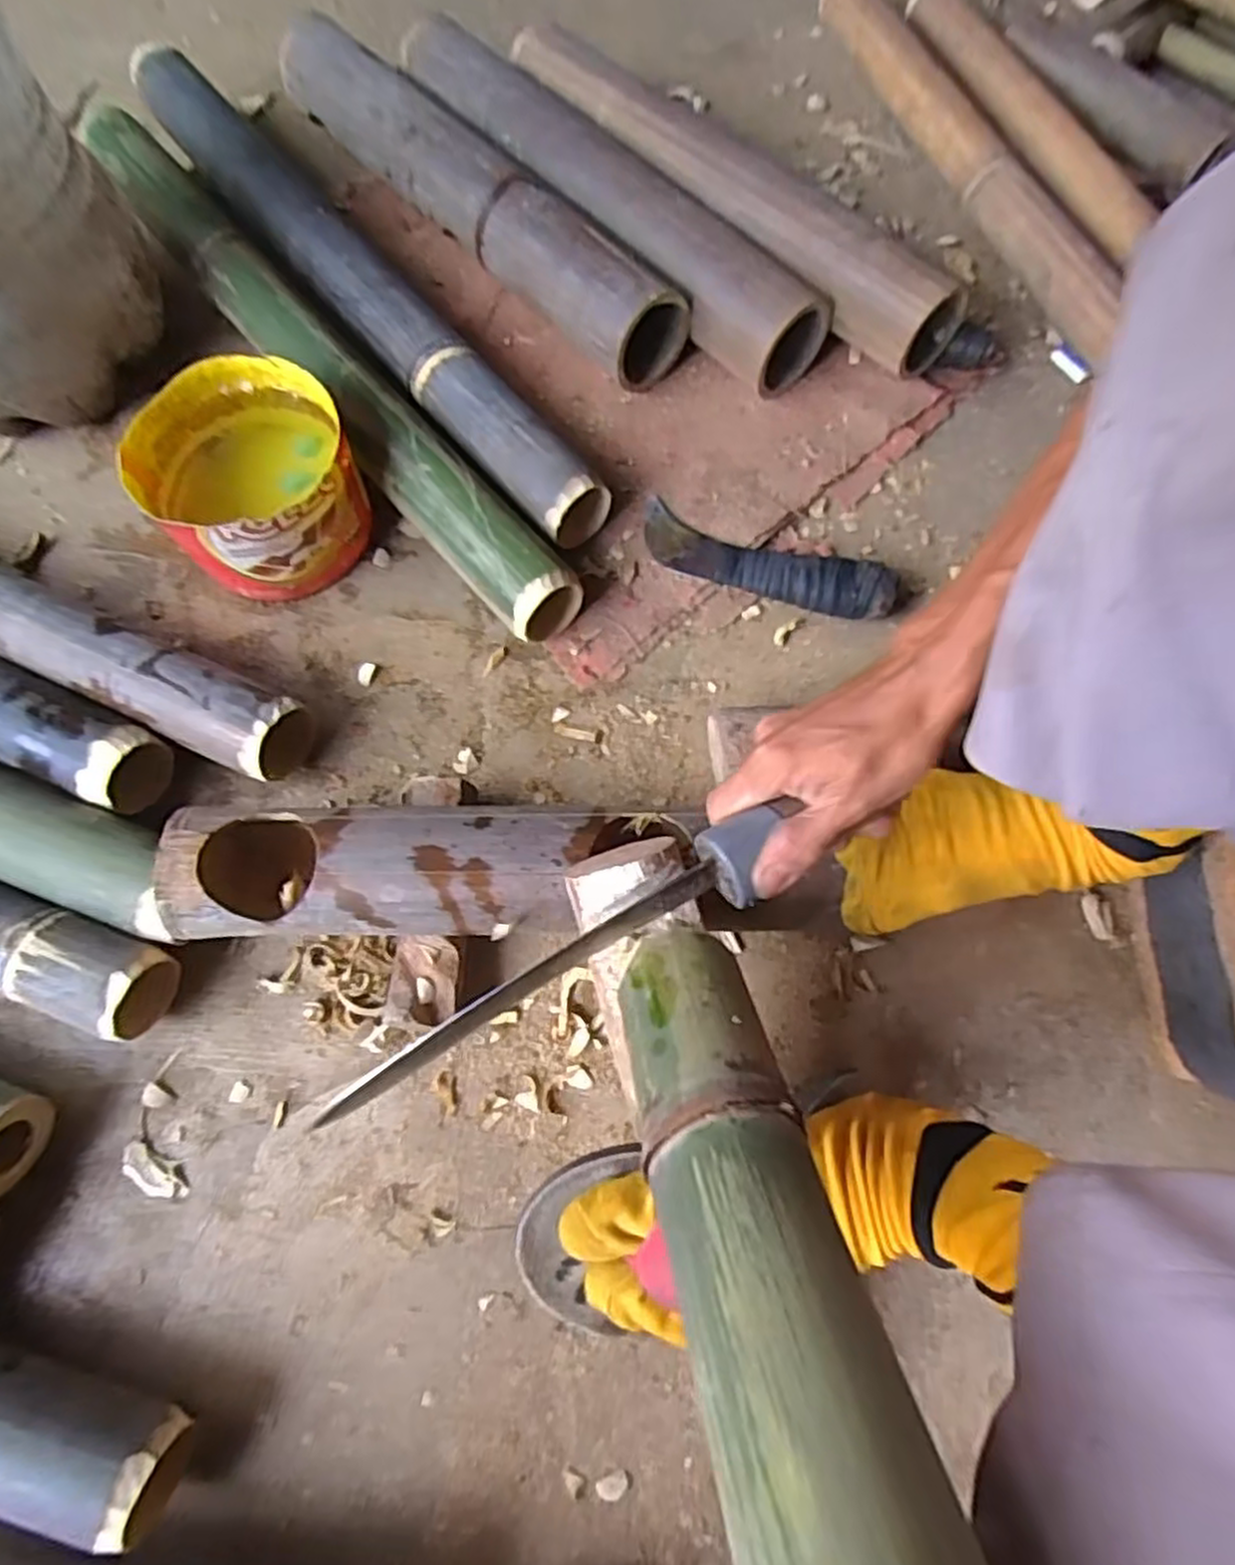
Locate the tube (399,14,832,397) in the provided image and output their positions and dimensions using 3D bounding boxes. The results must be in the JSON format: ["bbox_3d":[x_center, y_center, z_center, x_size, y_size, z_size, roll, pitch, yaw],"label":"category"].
[{"bbox_3d":[-0.022,-0.523,0.699,0.082,0.087,0.500,-40,76,-11],"label":"tube"}]

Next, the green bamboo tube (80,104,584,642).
[{"bbox_3d":[-0.258,-0.357,0.657,0.073,0.074,0.647,-39,76,-13],"label":"green bamboo tube"}]

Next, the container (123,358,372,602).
[{"bbox_3d":[-0.278,-0.230,0.603,0.149,0.100,0.149,0,72,1],"label":"container"}]

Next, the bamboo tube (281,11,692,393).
[{"bbox_3d":[-0.129,-0.526,0.697,0.081,0.082,0.482,-40,76,-11],"label":"bamboo tube"}]

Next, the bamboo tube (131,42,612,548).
[{"bbox_3d":[-0.237,-0.439,0.682,0.060,0.071,0.655,-39,75,-11],"label":"bamboo tube"}]

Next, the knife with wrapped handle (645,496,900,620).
[{"bbox_3d":[0.115,-0.174,0.611,0.204,0.034,0.047,21,74,8],"label":"knife with wrapped handle"}]

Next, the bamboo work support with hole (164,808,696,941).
[{"bbox_3d":[-0.105,0.050,0.466,0.304,0.069,0.077,-2,71,-2],"label":"bamboo work support with hole"}]

